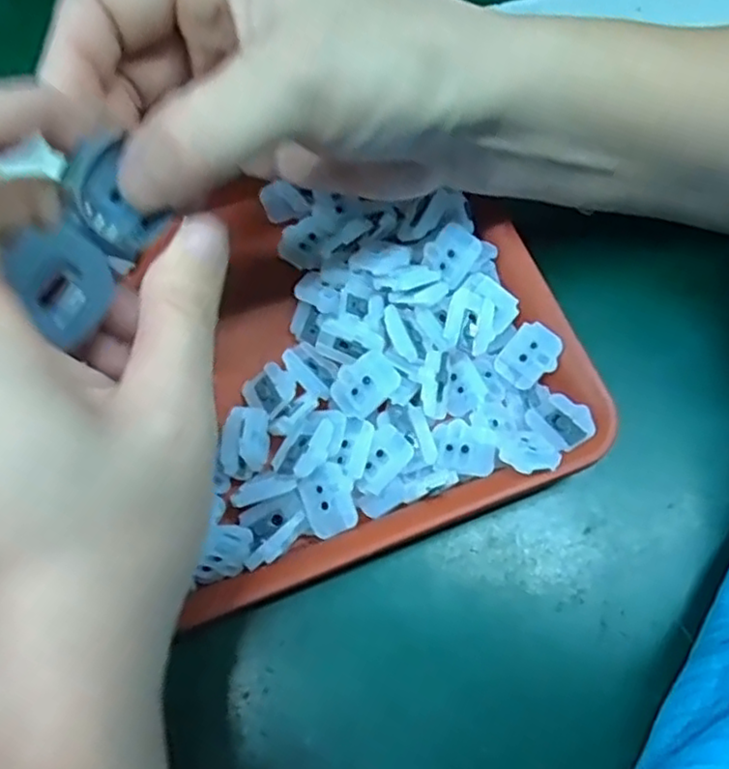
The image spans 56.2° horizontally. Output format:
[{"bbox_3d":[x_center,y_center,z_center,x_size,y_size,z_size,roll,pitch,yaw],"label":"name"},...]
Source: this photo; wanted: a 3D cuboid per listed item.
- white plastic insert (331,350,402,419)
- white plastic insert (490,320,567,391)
[{"bbox_3d":[0.000,0.000,0.218,0.020,0.006,0.016,-35,74,-15],"label":"white plastic insert"},{"bbox_3d":[0.056,-0.010,0.230,0.017,0.007,0.019,41,72,12],"label":"white plastic insert"}]

